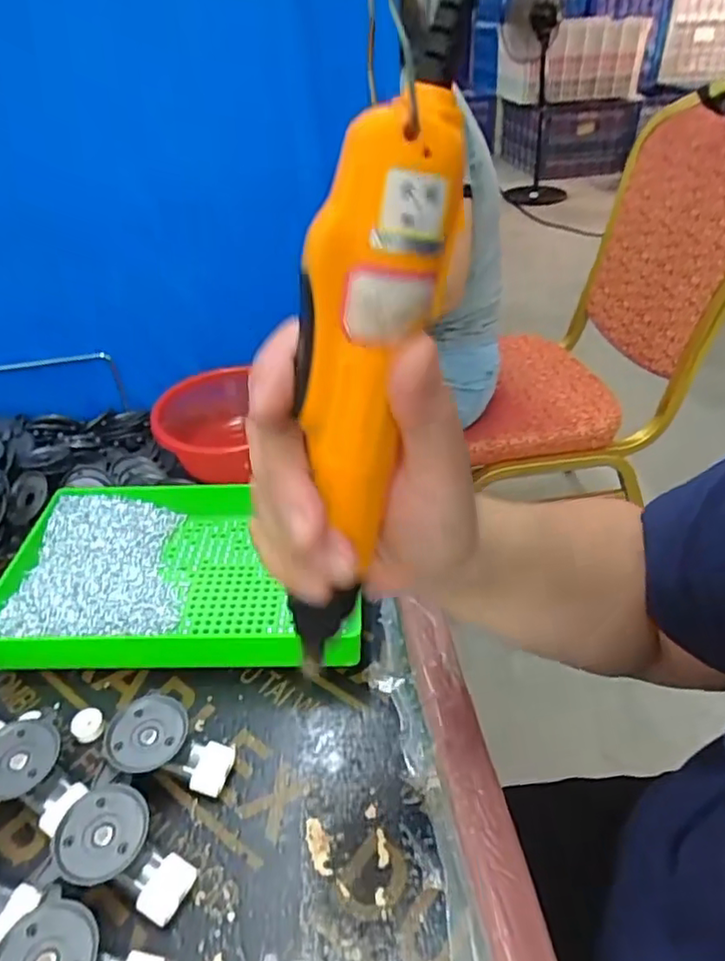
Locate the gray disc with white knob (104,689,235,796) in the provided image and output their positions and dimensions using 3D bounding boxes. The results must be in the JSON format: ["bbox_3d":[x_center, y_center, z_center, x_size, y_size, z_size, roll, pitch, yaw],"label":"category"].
[{"bbox_3d":[-0.107,0.150,0.342,0.066,0.030,0.042,13,41,20],"label":"gray disc with white knob"}]

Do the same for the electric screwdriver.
[{"bbox_3d":[-0.002,-0.029,0.213,0.032,0.181,0.033,31,33,36],"label":"electric screwdriver"}]

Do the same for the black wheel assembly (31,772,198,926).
[{"bbox_3d":[-0.117,0.179,0.305,0.071,0.030,0.049,5,39,11],"label":"black wheel assembly"}]

